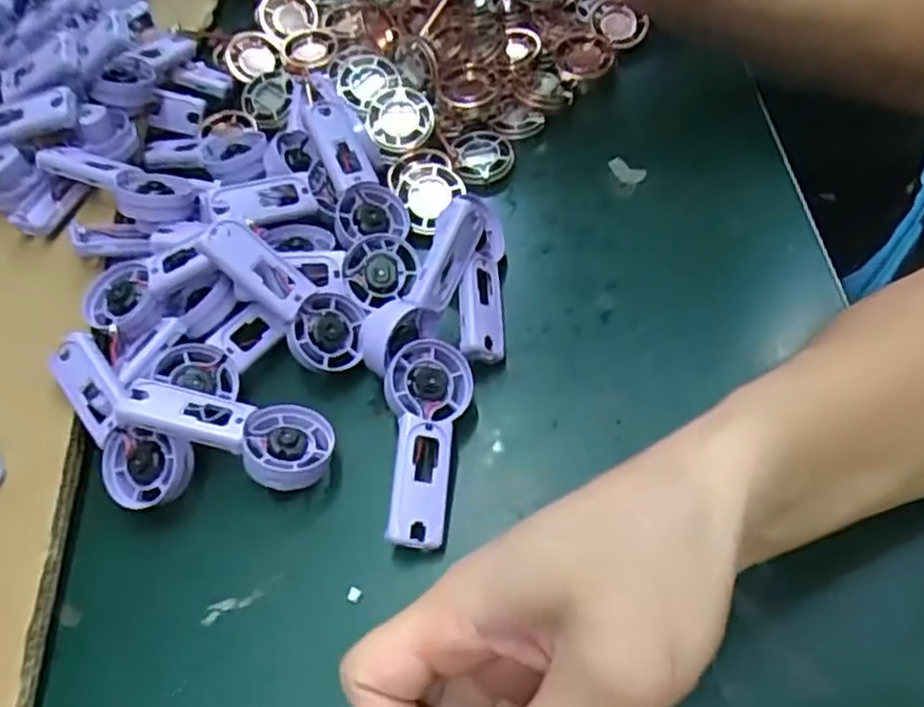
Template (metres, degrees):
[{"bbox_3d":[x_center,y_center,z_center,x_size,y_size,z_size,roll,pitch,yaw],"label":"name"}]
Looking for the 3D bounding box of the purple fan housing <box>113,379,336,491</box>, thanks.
[{"bbox_3d":[-0.105,0.033,0.331,0.094,0.012,0.041,18,57,-7],"label":"purple fan housing"}]

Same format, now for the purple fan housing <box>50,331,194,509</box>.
[{"bbox_3d":[-0.161,0.030,0.342,0.037,0.017,0.092,-35,77,-19],"label":"purple fan housing"}]

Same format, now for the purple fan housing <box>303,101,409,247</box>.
[{"bbox_3d":[-0.061,-0.100,0.410,0.040,0.023,0.082,-22,83,-12],"label":"purple fan housing"}]

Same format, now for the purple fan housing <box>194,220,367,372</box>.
[{"bbox_3d":[-0.084,-0.030,0.356,0.090,0.020,0.038,44,60,-20],"label":"purple fan housing"}]

